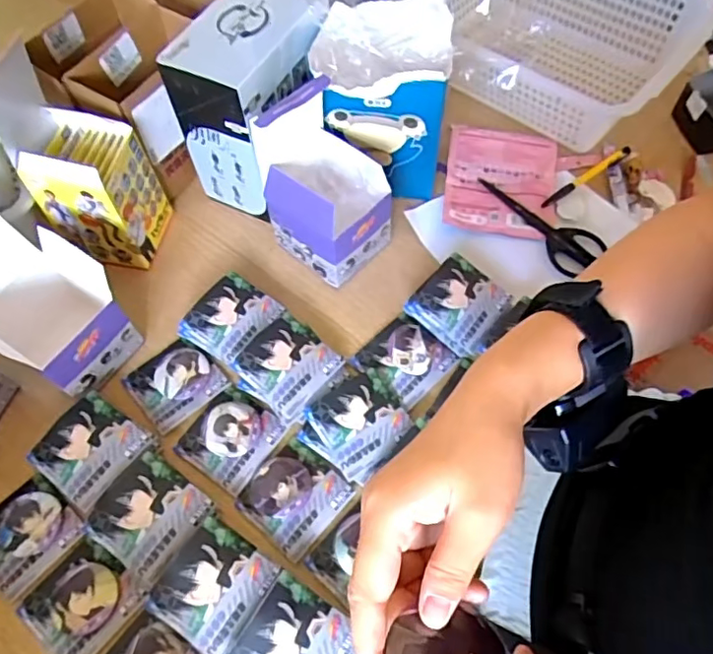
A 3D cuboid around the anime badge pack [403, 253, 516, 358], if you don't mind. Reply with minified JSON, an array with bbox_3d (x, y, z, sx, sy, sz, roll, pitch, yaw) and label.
[{"bbox_3d":[0.111,-0.025,0.611,0.085,0.023,0.087,42,71,6],"label":"anime badge pack"}]

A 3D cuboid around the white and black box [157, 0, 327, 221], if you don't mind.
[{"bbox_3d":[-0.107,-0.254,0.654,0.108,0.205,0.169,25,65,15],"label":"white and black box"}]

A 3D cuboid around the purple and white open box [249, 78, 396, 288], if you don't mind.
[{"bbox_3d":[-0.034,-0.151,0.603,0.121,0.185,0.100,40,69,22],"label":"purple and white open box"}]

